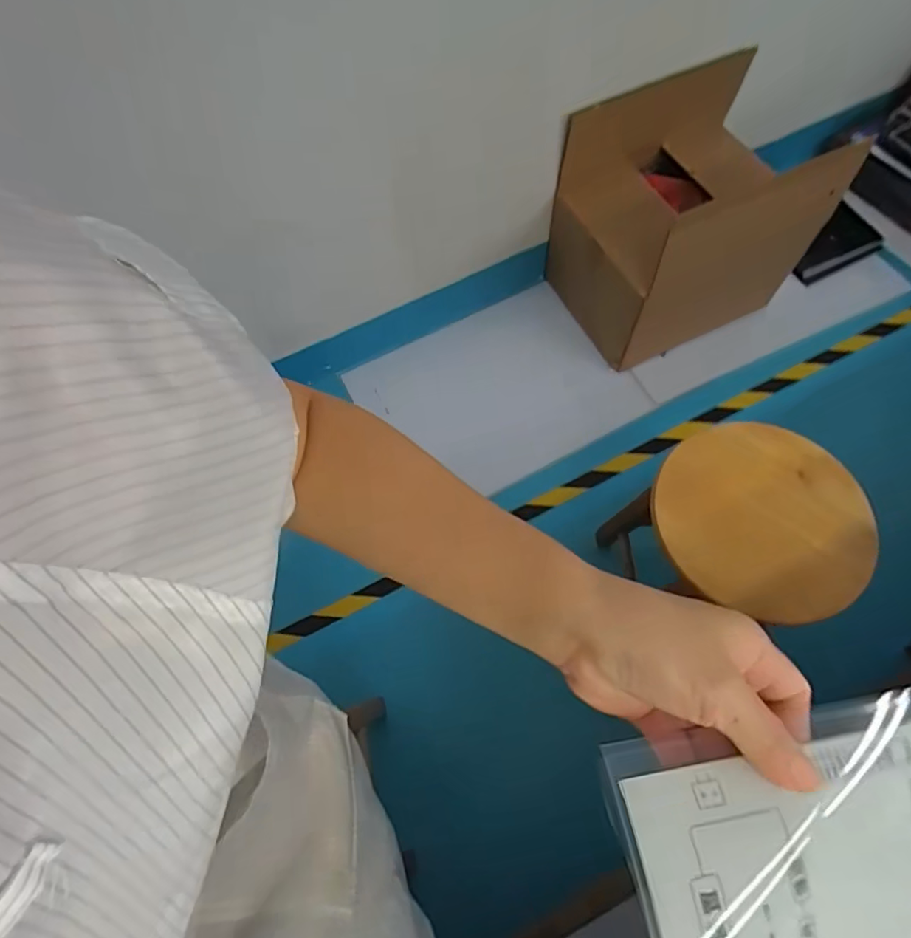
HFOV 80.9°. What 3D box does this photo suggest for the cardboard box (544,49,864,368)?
[{"bbox_3d":[0.508,-0.561,1.220,0.474,0.403,0.368,-23,67,-8],"label":"cardboard box"}]

